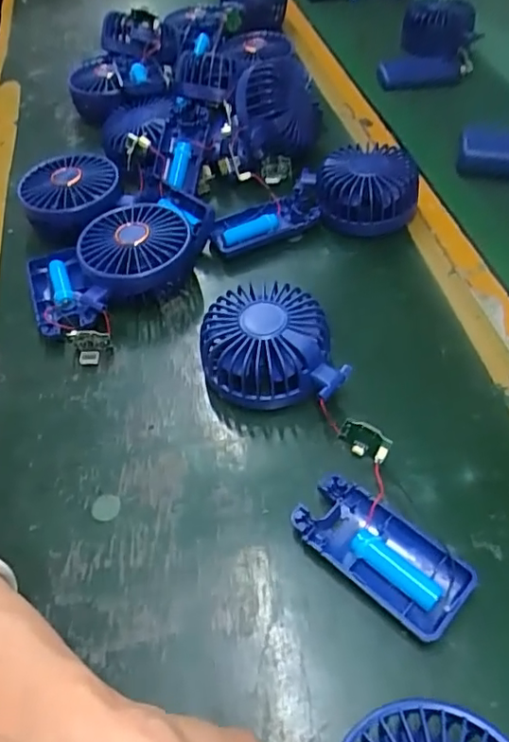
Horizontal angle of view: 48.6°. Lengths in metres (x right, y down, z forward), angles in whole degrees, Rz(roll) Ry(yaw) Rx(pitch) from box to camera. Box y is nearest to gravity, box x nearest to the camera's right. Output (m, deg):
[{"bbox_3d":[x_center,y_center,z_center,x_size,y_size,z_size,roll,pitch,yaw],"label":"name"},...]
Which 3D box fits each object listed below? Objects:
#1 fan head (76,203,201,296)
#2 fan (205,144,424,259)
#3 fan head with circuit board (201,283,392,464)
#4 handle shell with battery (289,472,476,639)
[{"bbox_3d":[-0.091,-0.091,0.439,0.082,0.045,0.080,1,51,5],"label":"fan head"},{"bbox_3d":[0.050,-0.146,0.474,0.177,0.045,0.076,-9,51,-3],"label":"fan"},{"bbox_3d":[0.034,-0.006,0.368,0.139,0.044,0.081,23,56,21],"label":"fan head with circuit board"},{"bbox_3d":[0.066,0.097,0.301,0.091,0.015,0.044,34,61,27],"label":"handle shell with battery"}]

